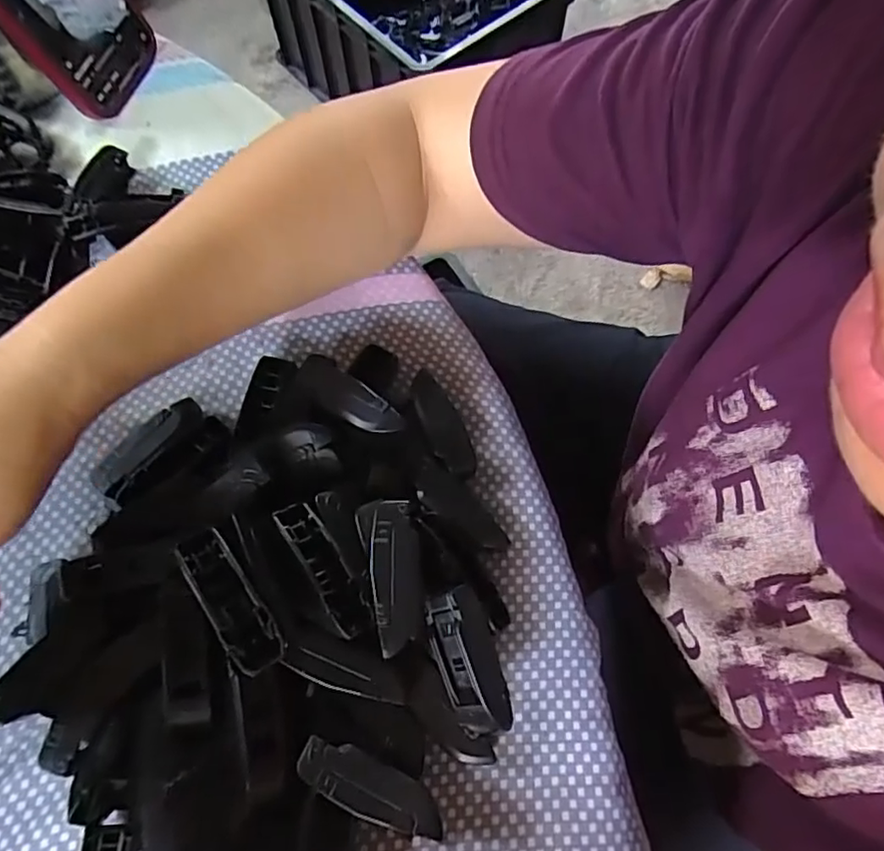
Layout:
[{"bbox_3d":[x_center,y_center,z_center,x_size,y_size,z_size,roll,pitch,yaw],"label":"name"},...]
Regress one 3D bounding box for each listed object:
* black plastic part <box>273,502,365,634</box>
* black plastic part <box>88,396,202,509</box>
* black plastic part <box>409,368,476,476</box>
[{"bbox_3d":[-0.044,0.053,0.227,0.014,0.010,0.054,-31,72,-12],"label":"black plastic part"},{"bbox_3d":[-0.131,0.014,0.277,0.025,0.018,0.056,39,73,14],"label":"black plastic part"},{"bbox_3d":[-0.001,0.000,0.284,0.019,0.017,0.054,-19,69,-8],"label":"black plastic part"}]

